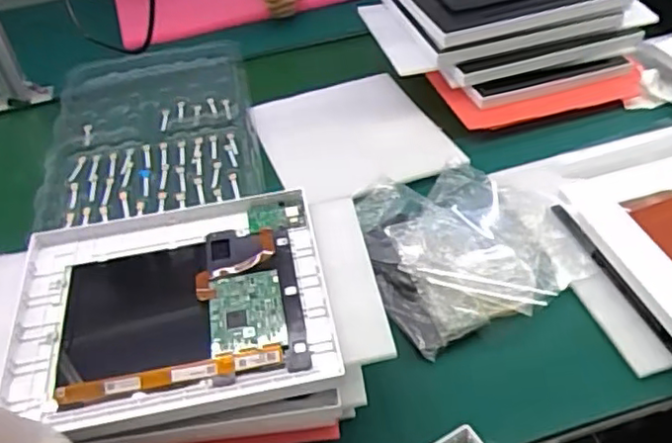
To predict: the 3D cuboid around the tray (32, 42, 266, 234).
[{"bbox_3d":[-0.317,-0.170,1.108,0.332,0.050,0.499,-12,43,-5],"label":"tray"}]

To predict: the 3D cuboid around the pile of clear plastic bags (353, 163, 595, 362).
[{"bbox_3d":[0.151,0.025,0.779,0.255,0.036,0.250,-16,44,-9],"label":"pile of clear plastic bags"}]

